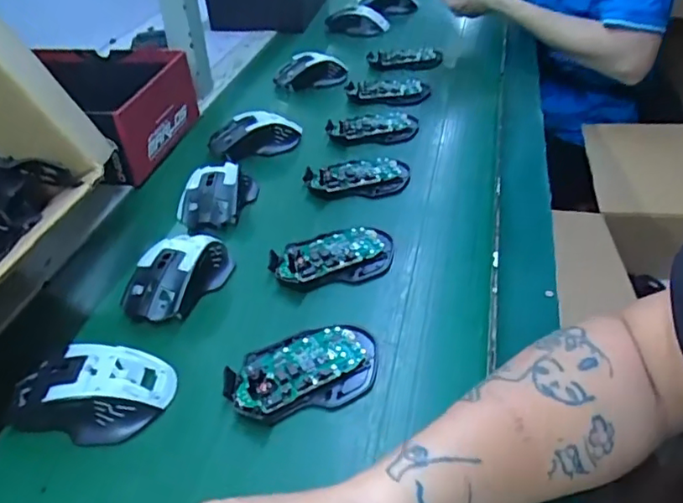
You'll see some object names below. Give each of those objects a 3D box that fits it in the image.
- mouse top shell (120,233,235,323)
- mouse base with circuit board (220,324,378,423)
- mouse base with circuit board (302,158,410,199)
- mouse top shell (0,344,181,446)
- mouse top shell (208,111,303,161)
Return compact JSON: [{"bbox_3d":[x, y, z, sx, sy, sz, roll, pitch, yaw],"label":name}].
[{"bbox_3d":[-0.142,0.018,0.502,0.062,0.036,0.106,14,43,20],"label":"mouse top shell"},{"bbox_3d":[-0.028,0.087,0.428,0.113,0.018,0.071,-12,41,-9],"label":"mouse base with circuit board"},{"bbox_3d":[0.018,-0.088,0.633,0.113,0.016,0.065,-2,40,2],"label":"mouse base with circuit board"},{"bbox_3d":[-0.178,0.097,0.406,0.107,0.032,0.061,-4,40,0],"label":"mouse top shell"},{"bbox_3d":[-0.105,-0.144,0.697,0.111,0.034,0.059,-9,40,-5],"label":"mouse top shell"}]

